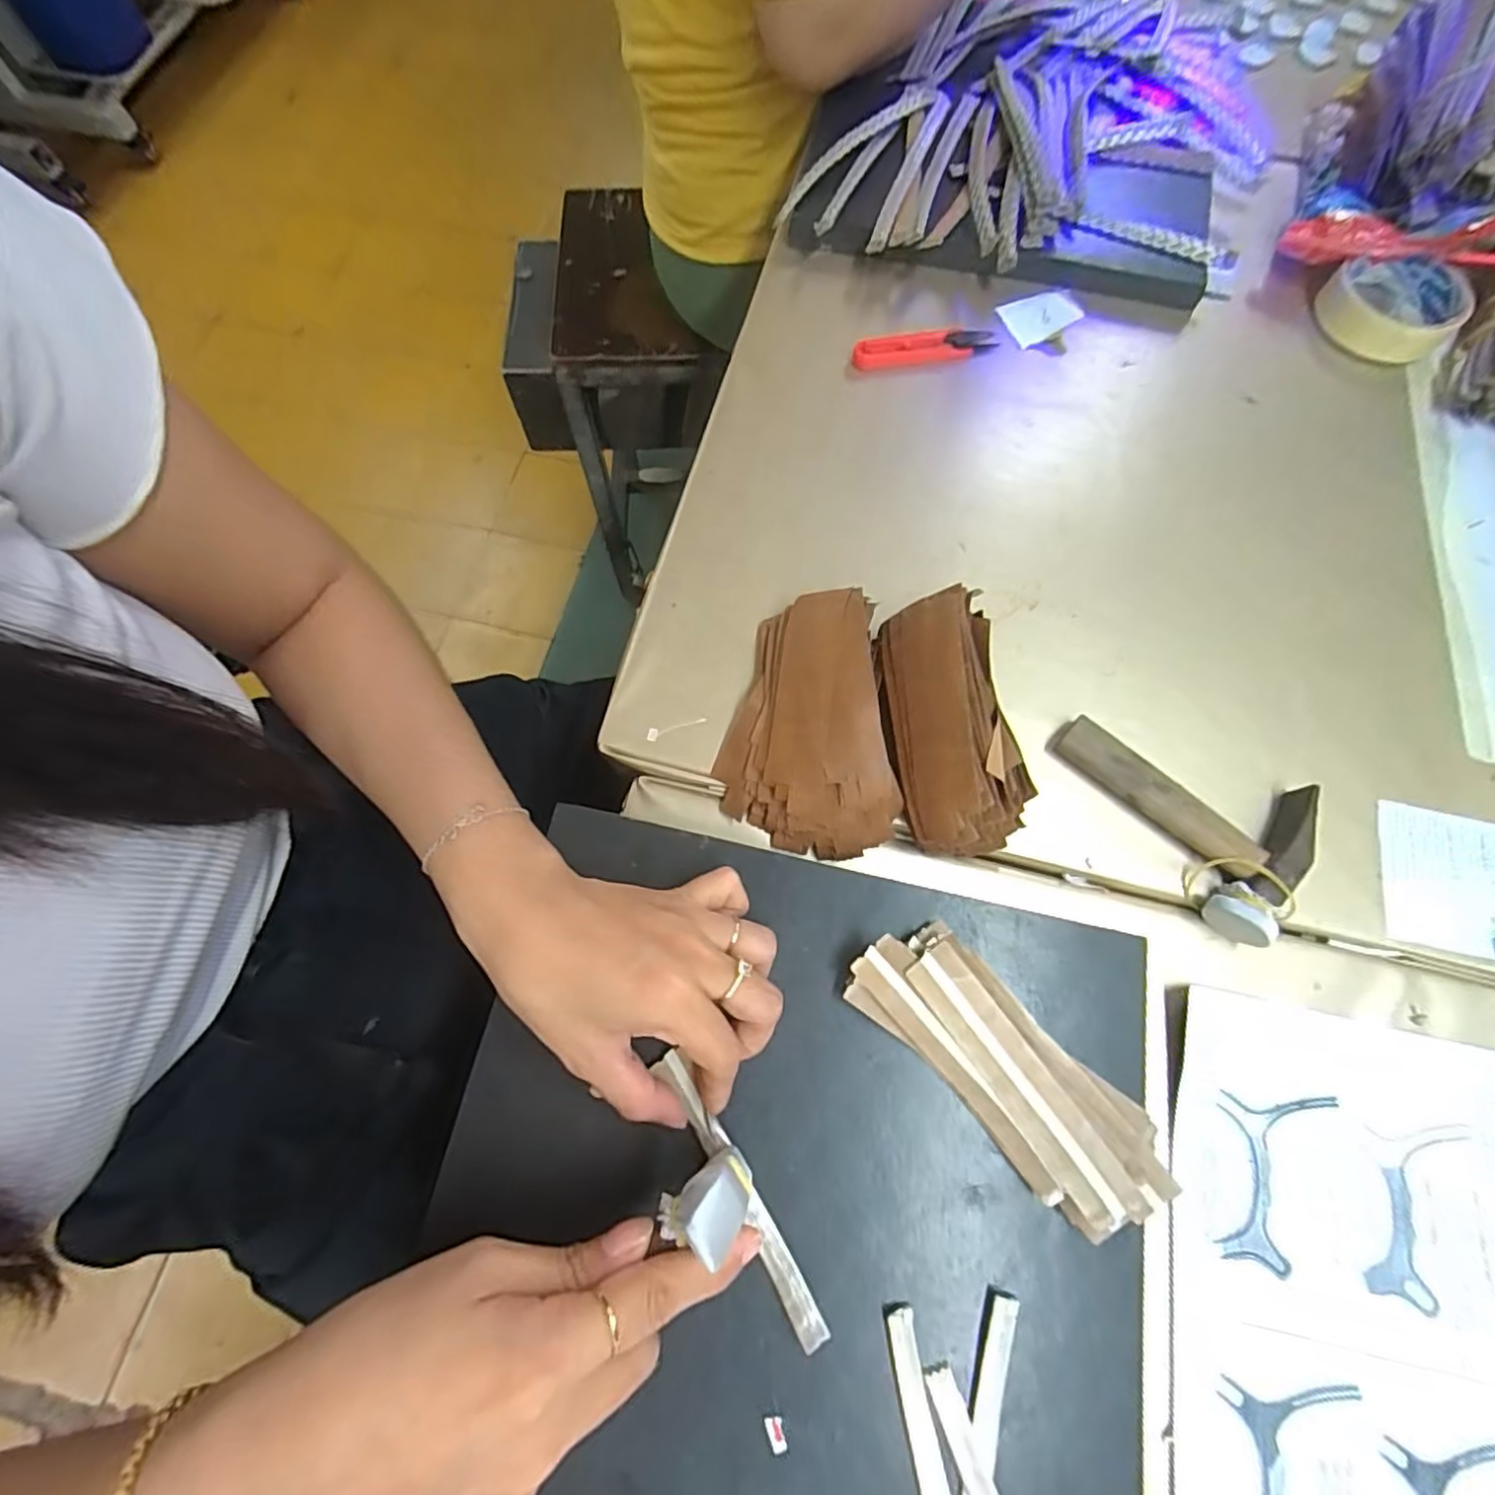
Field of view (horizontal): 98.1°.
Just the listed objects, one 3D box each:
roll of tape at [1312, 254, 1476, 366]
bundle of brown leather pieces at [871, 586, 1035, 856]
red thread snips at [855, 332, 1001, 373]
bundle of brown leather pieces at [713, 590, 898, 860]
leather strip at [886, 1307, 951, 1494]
[{"bbox_3d":[0.457,-0.314,0.462,0.086,0.030,0.086,39,76,12],"label":"roll of tape"},{"bbox_3d":[0.107,-0.015,0.345,0.062,0.058,0.134,-8,71,-2],"label":"bundle of brown leather pieces"},{"bbox_3d":[0.125,-0.281,0.456,0.102,0.014,0.021,-10,72,-3],"label":"red thread snips"},{"bbox_3d":[0.028,-0.015,0.351,0.086,0.047,0.140,-4,71,-1],"label":"bundle of brown leather pieces"},{"bbox_3d":[0.072,0.287,0.244,0.012,0.010,0.119,-10,72,-3],"label":"leather strip"}]

